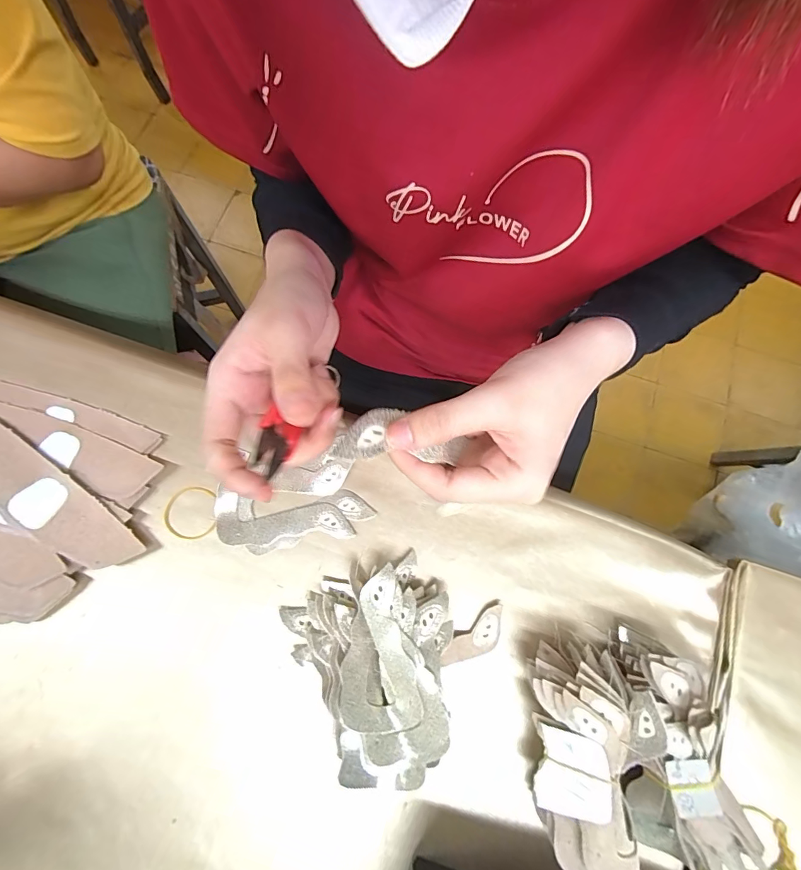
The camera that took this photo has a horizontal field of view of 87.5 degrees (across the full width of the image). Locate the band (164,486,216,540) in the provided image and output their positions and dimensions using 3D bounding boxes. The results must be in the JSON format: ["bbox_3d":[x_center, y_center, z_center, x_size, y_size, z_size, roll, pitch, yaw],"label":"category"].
[{"bbox_3d":[-0.186,0.068,0.369,0.044,0.004,0.045,-7,75,-3],"label":"band"}]

